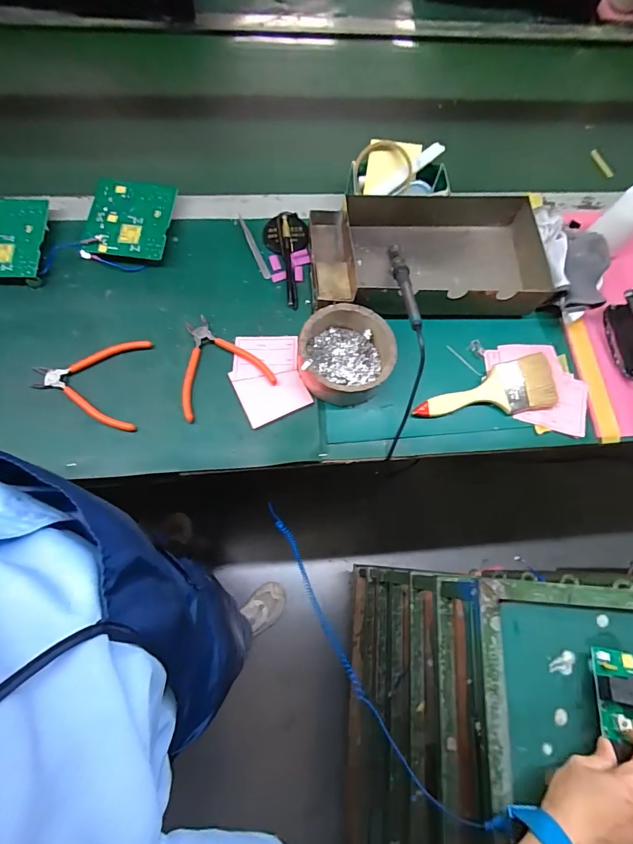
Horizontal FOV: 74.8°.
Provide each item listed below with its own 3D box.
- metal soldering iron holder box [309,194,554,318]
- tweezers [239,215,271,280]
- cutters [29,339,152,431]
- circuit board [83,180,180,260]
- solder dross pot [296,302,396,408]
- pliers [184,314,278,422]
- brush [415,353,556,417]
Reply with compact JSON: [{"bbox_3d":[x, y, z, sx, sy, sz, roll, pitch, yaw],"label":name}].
[{"bbox_3d":[0.165,-0.240,0.601,0.340,0.065,0.169,-3,71,-5],"label":"metal soldering iron holder box"},{"bbox_3d":[-0.096,-0.267,0.625,0.012,0.008,0.118,-22,74,-11],"label":"tweezers"},{"bbox_3d":[-0.295,-0.054,0.536,0.136,0.010,0.123,4,71,-3],"label":"cutters"},{"bbox_3d":[-0.272,-0.297,0.600,0.116,0.012,0.129,6,74,-5],"label":"circuit board"},{"bbox_3d":[0.038,-0.089,0.547,0.119,0.054,0.120,1,71,-4],"label":"solder dross pot"},{"bbox_3d":[-0.139,-0.082,0.555,0.124,0.010,0.128,-26,74,-12],"label":"pliers"},{"bbox_3d":[0.228,-0.042,0.566,0.196,0.030,0.068,-8,72,-7],"label":"brush"}]

